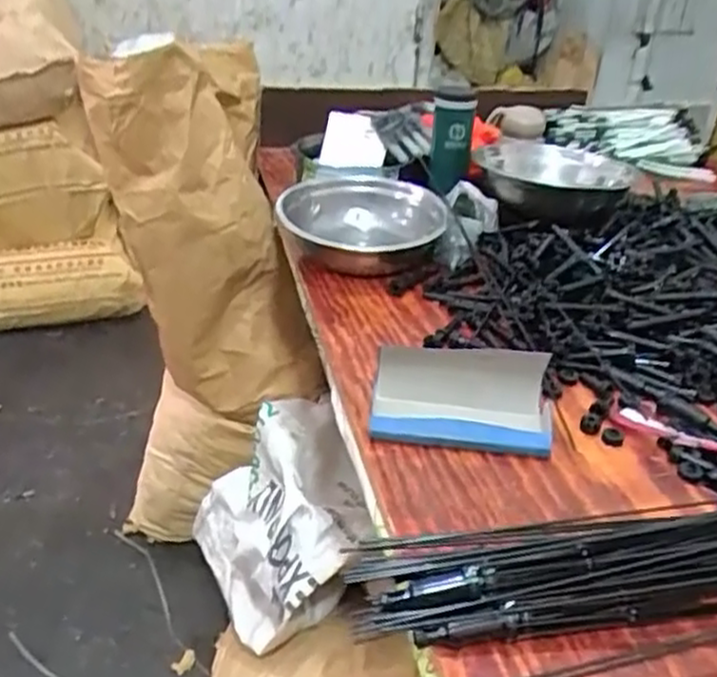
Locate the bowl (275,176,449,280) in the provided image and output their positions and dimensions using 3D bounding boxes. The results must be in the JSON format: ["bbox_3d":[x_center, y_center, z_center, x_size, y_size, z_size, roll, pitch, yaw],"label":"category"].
[{"bbox_3d":[0.007,-0.148,1.019,0.219,0.066,0.241,-6,31,-12],"label":"bowl"}]

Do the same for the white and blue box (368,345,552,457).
[{"bbox_3d":[0.094,0.056,0.683,0.163,0.057,0.086,4,30,5],"label":"white and blue box"}]

